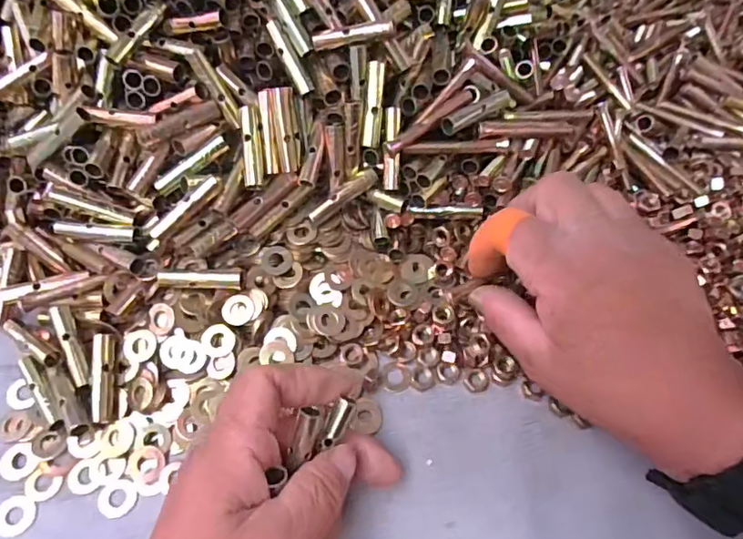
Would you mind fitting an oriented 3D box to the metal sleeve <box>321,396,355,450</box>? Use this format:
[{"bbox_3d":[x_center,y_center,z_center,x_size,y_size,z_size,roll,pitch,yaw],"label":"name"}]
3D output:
[{"bbox_3d":[-0.015,0.067,0.234,0.006,0.006,0.023,28,88,10],"label":"metal sleeve"}]

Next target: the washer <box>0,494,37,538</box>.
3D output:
[{"bbox_3d":[-0.162,0.112,0.244,0.017,0.004,0.017,1,61,-1],"label":"washer"}]

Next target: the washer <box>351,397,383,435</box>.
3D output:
[{"bbox_3d":[-0.002,0.074,0.274,0.015,0.006,0.019,6,66,1],"label":"washer"}]

